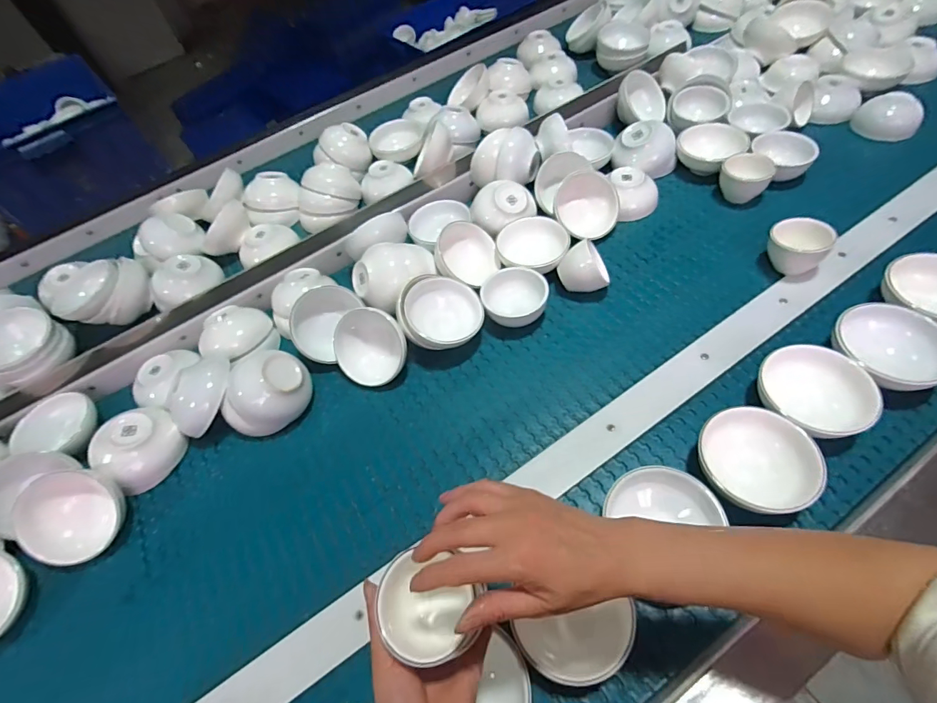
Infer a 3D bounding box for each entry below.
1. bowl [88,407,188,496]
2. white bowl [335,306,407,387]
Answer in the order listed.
[{"bbox_3d":[-0.458,0.132,0.619,0.088,0.072,0.101,29,63,21],"label":"bowl"},{"bbox_3d":[-0.140,-0.004,0.662,0.115,0.065,0.108,-4,79,23],"label":"white bowl"}]

